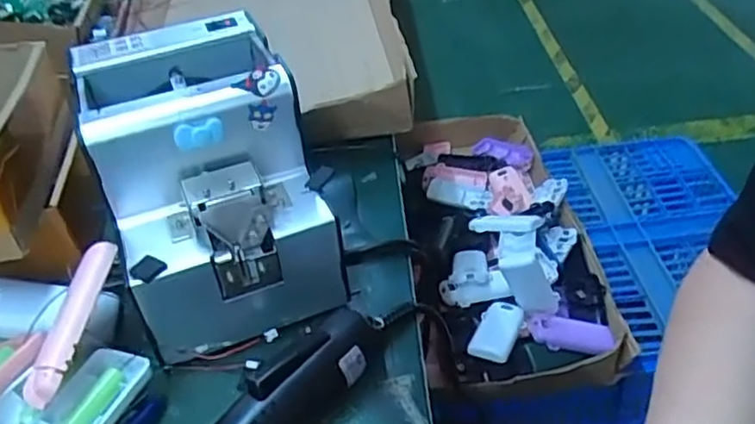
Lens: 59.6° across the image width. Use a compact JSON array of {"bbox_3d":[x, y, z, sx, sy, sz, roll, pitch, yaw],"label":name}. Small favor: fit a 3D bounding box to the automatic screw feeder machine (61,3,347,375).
[{"bbox_3d":[-0.112,-0.020,0.441,0.122,0.152,0.166,-19,41,-14],"label":"automatic screw feeder machine"}]

